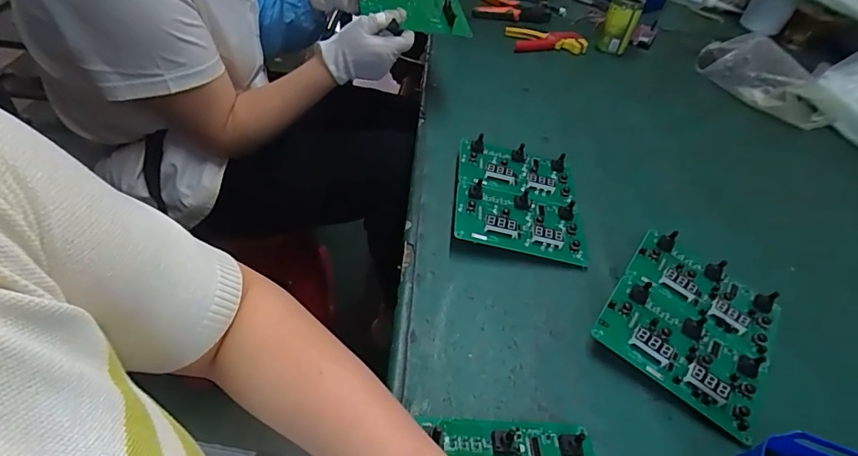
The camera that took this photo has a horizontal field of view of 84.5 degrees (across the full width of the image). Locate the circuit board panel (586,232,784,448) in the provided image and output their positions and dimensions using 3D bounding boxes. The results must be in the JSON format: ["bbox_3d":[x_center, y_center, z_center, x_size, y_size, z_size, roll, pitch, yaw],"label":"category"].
[{"bbox_3d":[0.282,0.099,0.510,0.159,0.033,0.187,30,49,22],"label":"circuit board panel"}]

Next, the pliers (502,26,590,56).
[{"bbox_3d":[0.249,-0.404,1.006,0.171,0.028,0.100,14,43,3],"label":"pliers"}]

